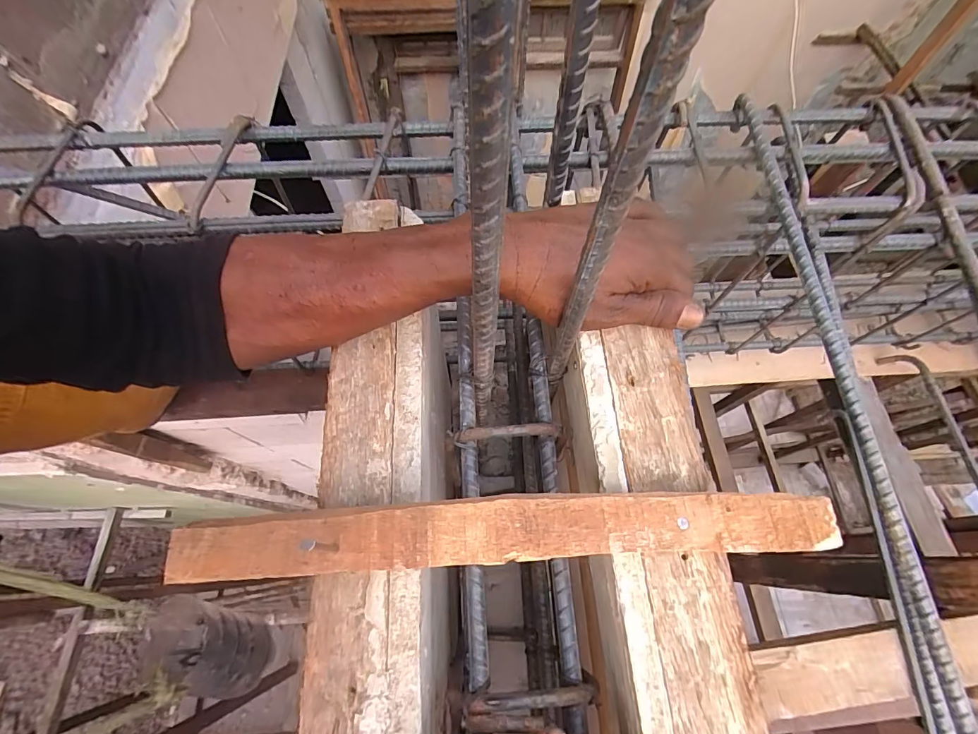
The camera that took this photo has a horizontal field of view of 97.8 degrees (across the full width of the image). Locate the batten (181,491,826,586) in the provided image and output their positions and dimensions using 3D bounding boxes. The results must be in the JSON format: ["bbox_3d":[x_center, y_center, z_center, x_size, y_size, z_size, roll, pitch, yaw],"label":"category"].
[{"bbox_3d":[0.004,0.084,0.216,0.326,0.015,0.031,-2,66,-1],"label":"batten"}]

